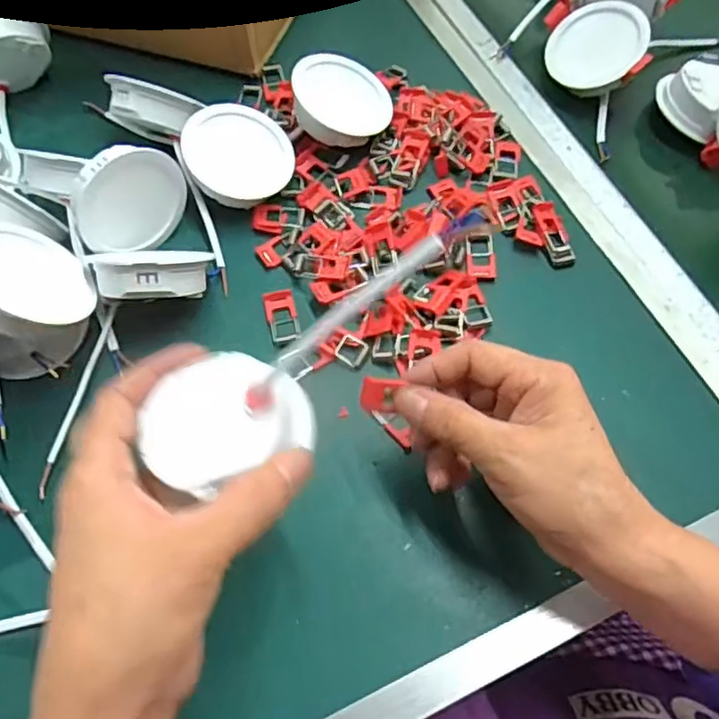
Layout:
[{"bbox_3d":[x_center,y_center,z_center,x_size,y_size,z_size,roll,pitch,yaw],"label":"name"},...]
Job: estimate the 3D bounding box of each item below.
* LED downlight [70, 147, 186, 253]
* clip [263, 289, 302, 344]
[{"bbox_3d":[-0.145,-0.099,0.381,0.028,0.063,0.071,31,70,30],"label":"LED downlight"},{"bbox_3d":[-0.048,-0.028,0.382,0.019,0.004,0.037,-14,66,-8],"label":"clip"}]

